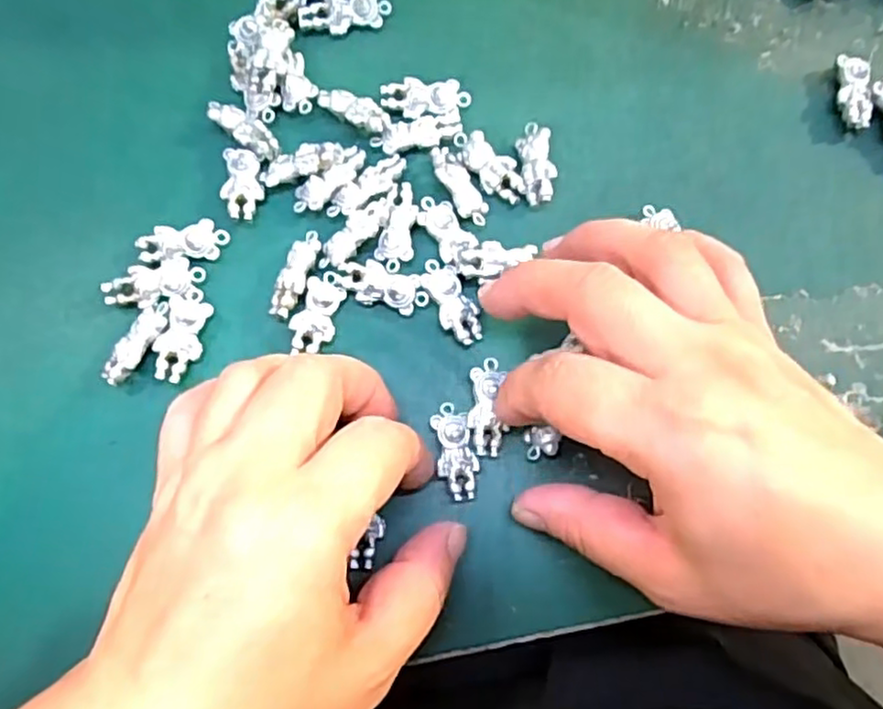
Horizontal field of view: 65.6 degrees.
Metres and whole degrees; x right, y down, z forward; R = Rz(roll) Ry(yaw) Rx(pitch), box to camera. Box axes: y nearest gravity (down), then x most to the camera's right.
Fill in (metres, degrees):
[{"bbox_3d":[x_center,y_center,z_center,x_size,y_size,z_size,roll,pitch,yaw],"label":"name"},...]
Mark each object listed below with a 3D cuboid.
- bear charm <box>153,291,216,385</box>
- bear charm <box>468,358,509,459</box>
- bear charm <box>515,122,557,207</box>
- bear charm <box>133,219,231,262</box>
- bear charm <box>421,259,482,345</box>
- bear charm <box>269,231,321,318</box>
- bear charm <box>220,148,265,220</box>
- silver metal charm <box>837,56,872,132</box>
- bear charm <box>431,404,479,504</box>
[{"bbox_3d":[-0.091,-0.007,0.243,0.014,0.006,0.034,11,77,3],"label":"bear charm"},{"bbox_3d":[0.016,0.018,0.236,0.012,0.004,0.033,0,73,0],"label":"bear charm"},{"bbox_3d":[0.035,-0.071,0.257,0.012,0.011,0.031,-7,77,-1],"label":"bear charm"},{"bbox_3d":[-0.094,-0.041,0.251,0.031,0.007,0.014,-6,77,-1],"label":"bear charm"},{"bbox_3d":[0.004,-0.019,0.245,0.013,0.006,0.032,-27,78,-6],"label":"bear charm"},{"bbox_3d":[-0.052,-0.029,0.248,0.010,0.009,0.033,19,78,5],"label":"bear charm"},{"bbox_3d":[-0.074,-0.063,0.256,0.015,0.006,0.027,1,77,1],"label":"bear charm"},{"bbox_3d":[0.159,-0.101,0.264,0.013,0.008,0.029,7,77,2],"label":"silver metal charm"},{"bbox_3d":[0.005,0.033,0.233,0.013,0.009,0.032,-9,77,-2],"label":"bear charm"}]

